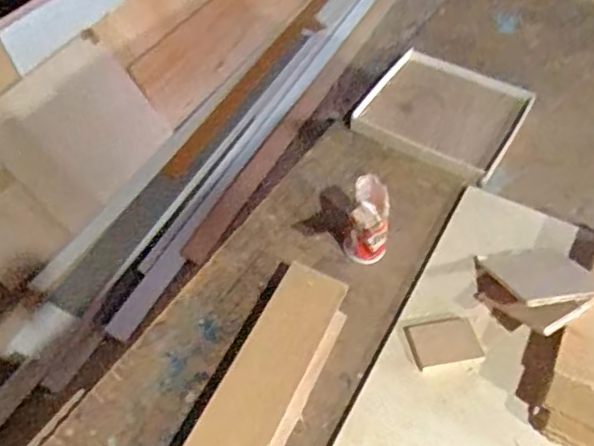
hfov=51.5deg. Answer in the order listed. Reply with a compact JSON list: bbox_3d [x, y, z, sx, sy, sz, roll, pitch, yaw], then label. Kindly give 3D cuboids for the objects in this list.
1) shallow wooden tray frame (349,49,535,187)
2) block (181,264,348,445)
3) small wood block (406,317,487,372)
[{"bbox_3d":[0.172,-0.137,0.722,0.172,0.024,0.175,25,54,19],"label":"shallow wooden tray frame"},{"bbox_3d":[-0.027,0.134,0.488,0.064,0.025,0.231,21,52,15],"label":"block"},{"bbox_3d":[0.125,0.102,0.526,0.057,0.005,0.043,-9,50,-9],"label":"small wood block"}]

